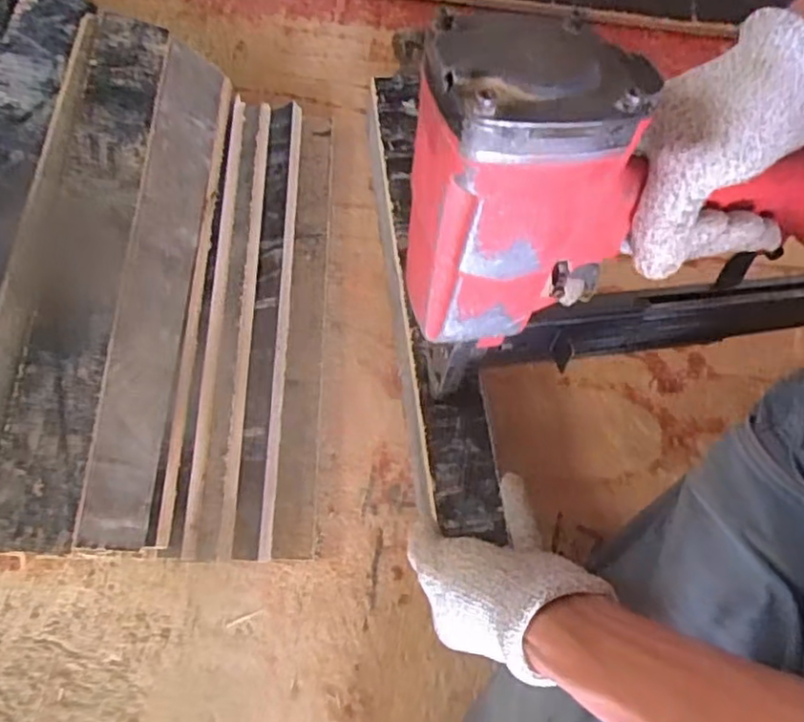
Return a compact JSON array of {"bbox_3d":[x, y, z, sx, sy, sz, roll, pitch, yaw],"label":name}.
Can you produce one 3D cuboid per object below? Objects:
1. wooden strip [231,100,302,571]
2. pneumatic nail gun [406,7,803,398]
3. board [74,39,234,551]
[{"bbox_3d":[-0.101,-0.037,0.501,0.025,0.035,0.364,1,71,0],"label":"wooden strip"},{"bbox_3d":[0.148,-0.084,0.344,0.301,0.228,0.094,-14,72,-5],"label":"pneumatic nail gun"},{"bbox_3d":[-0.166,-0.056,0.448,0.010,0.061,0.356,-5,73,31],"label":"board"}]

